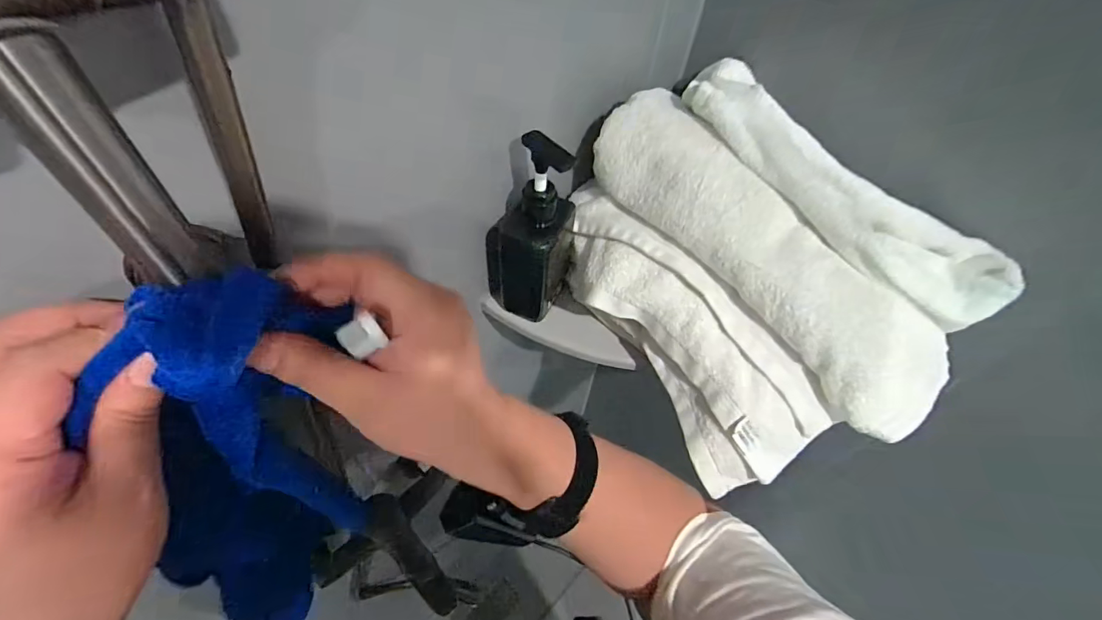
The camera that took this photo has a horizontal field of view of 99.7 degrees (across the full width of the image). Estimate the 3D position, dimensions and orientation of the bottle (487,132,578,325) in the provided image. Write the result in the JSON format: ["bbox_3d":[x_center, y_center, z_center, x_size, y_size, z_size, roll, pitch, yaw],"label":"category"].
[{"bbox_3d":[-0.017,-0.073,0.415,0.069,0.173,0.062,21,53,11],"label":"bottle"}]

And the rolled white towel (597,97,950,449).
[{"bbox_3d":[0.174,-0.042,0.380,0.339,0.065,0.076,46,60,8],"label":"rolled white towel"}]

